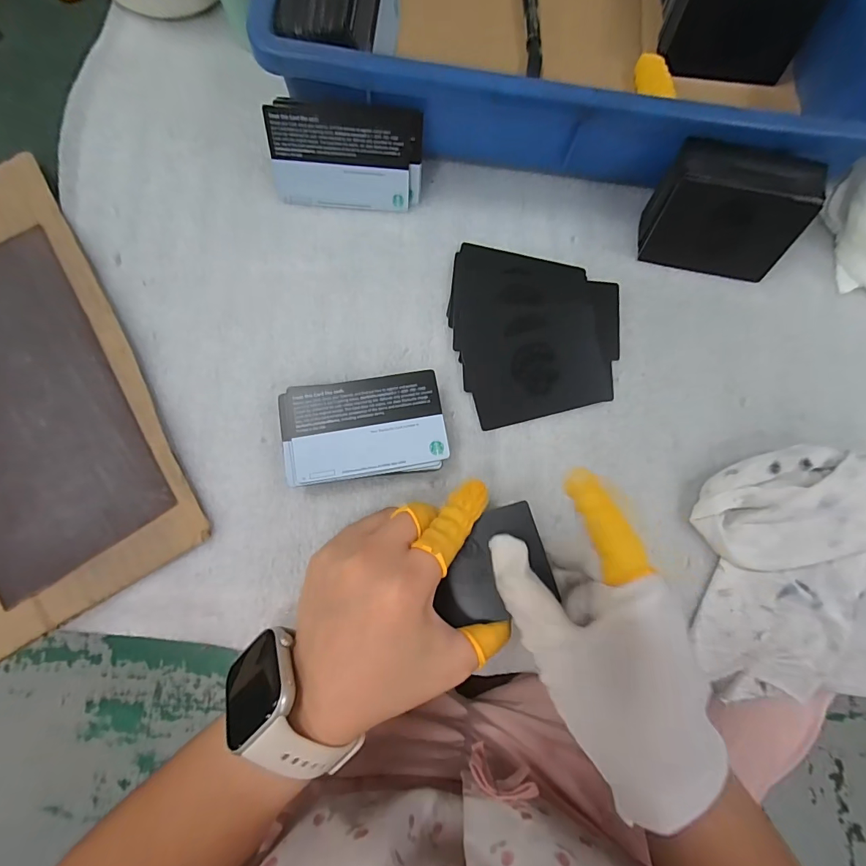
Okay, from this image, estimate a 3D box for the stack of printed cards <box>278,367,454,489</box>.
[{"bbox_3d":[-0.040,-0.002,0.251,0.089,0.020,0.056,-7,81,-4],"label":"stack of printed cards"}]

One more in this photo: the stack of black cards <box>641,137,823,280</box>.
[{"bbox_3d":[0.184,-0.138,0.270,0.084,0.051,0.051,9,80,-2],"label":"stack of black cards"}]

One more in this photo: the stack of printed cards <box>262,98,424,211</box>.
[{"bbox_3d":[-0.053,-0.170,0.265,0.091,0.056,0.006,2,50,-3],"label":"stack of printed cards"}]

